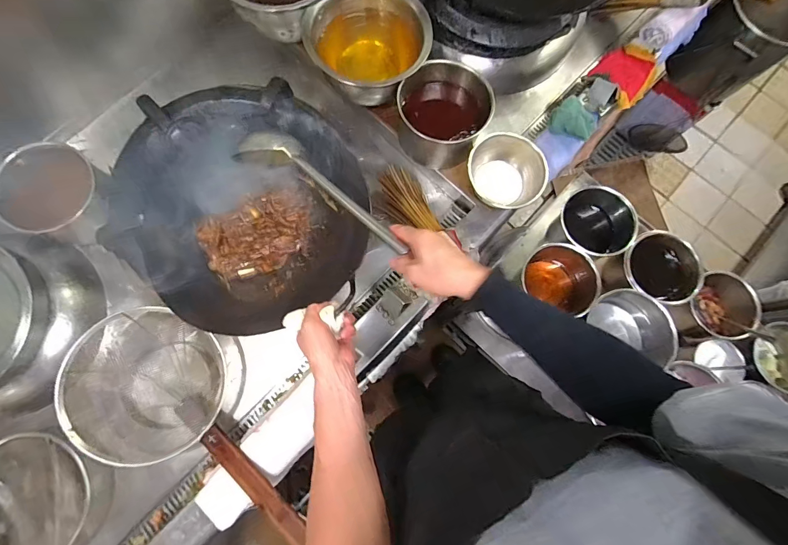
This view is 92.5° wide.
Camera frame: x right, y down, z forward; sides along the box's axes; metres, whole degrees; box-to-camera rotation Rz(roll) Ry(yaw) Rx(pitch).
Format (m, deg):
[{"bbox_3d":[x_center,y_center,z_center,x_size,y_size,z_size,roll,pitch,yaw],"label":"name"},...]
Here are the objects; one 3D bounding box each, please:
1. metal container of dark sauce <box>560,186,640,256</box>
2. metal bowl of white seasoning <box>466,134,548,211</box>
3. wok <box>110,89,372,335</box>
[{"bbox_3d":[0.432,-0.092,0.847,0.147,0.136,0.154,0,78,-1],"label":"metal container of dark sauce"},{"bbox_3d":[0.240,-0.219,0.832,0.156,0.078,0.152,0,78,-1],"label":"metal bowl of white seasoning"},{"bbox_3d":[-0.285,-0.129,0.743,0.408,0.116,0.503,-38,81,-8],"label":"wok"}]

